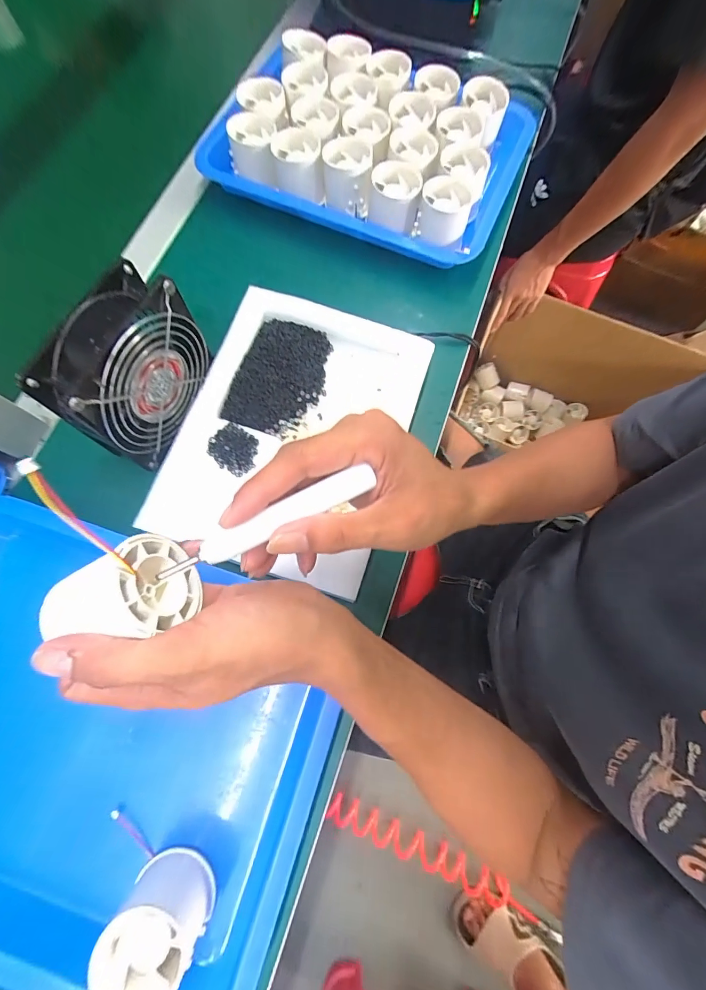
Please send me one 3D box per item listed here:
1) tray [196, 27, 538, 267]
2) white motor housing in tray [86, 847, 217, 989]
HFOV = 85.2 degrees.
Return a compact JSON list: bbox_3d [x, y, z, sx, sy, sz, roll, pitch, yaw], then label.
[{"bbox_3d":[0.026,-0.406,0.438,0.324,0.061,0.272,22,74,6],"label":"tray"},{"bbox_3d":[-0.120,0.267,0.240,0.052,0.055,0.052,22,74,6],"label":"white motor housing in tray"}]

